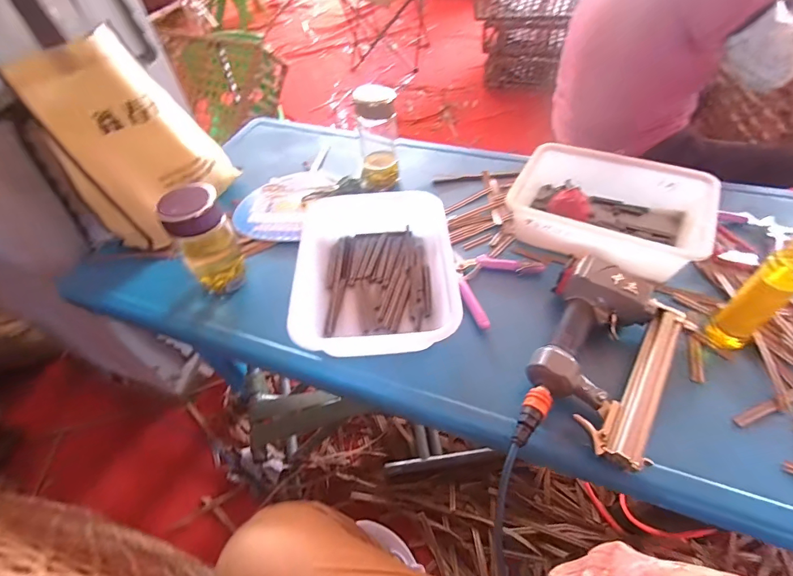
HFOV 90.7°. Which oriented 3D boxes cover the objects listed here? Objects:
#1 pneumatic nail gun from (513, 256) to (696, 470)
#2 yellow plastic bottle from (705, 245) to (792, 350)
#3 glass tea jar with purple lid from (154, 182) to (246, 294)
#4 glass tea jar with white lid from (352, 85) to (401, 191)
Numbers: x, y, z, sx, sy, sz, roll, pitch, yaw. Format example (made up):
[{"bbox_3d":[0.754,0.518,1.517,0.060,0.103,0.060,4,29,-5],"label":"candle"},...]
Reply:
[{"bbox_3d":[0.232,0.084,0.449,0.148,0.059,0.264,25,56,23],"label":"pneumatic nail gun"},{"bbox_3d":[0.403,-0.012,0.407,0.030,0.231,0.039,-28,54,-18],"label":"yellow plastic bottle"},{"bbox_3d":[-0.261,-0.061,0.545,0.074,0.149,0.062,-28,53,-18],"label":"glass tea jar with purple lid"},{"bbox_3d":[-0.032,-0.265,0.692,0.065,0.162,0.075,-7,50,-1],"label":"glass tea jar with white lid"}]

